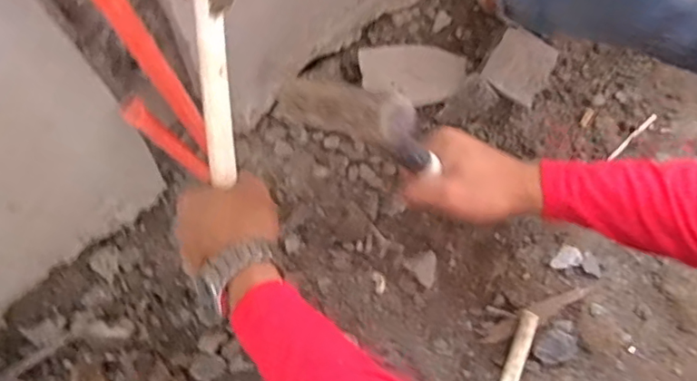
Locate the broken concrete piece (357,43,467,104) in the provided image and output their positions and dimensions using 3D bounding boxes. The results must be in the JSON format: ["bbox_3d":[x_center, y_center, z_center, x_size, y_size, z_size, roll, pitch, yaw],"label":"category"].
[{"bbox_3d":[0.096,-0.170,0.830,0.156,0.013,0.088,-3,79,-17],"label":"broken concrete piece"}]

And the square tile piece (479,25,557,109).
[{"bbox_3d":[0.245,-0.178,0.822,0.084,0.005,0.087,28,98,-1],"label":"square tile piece"}]

